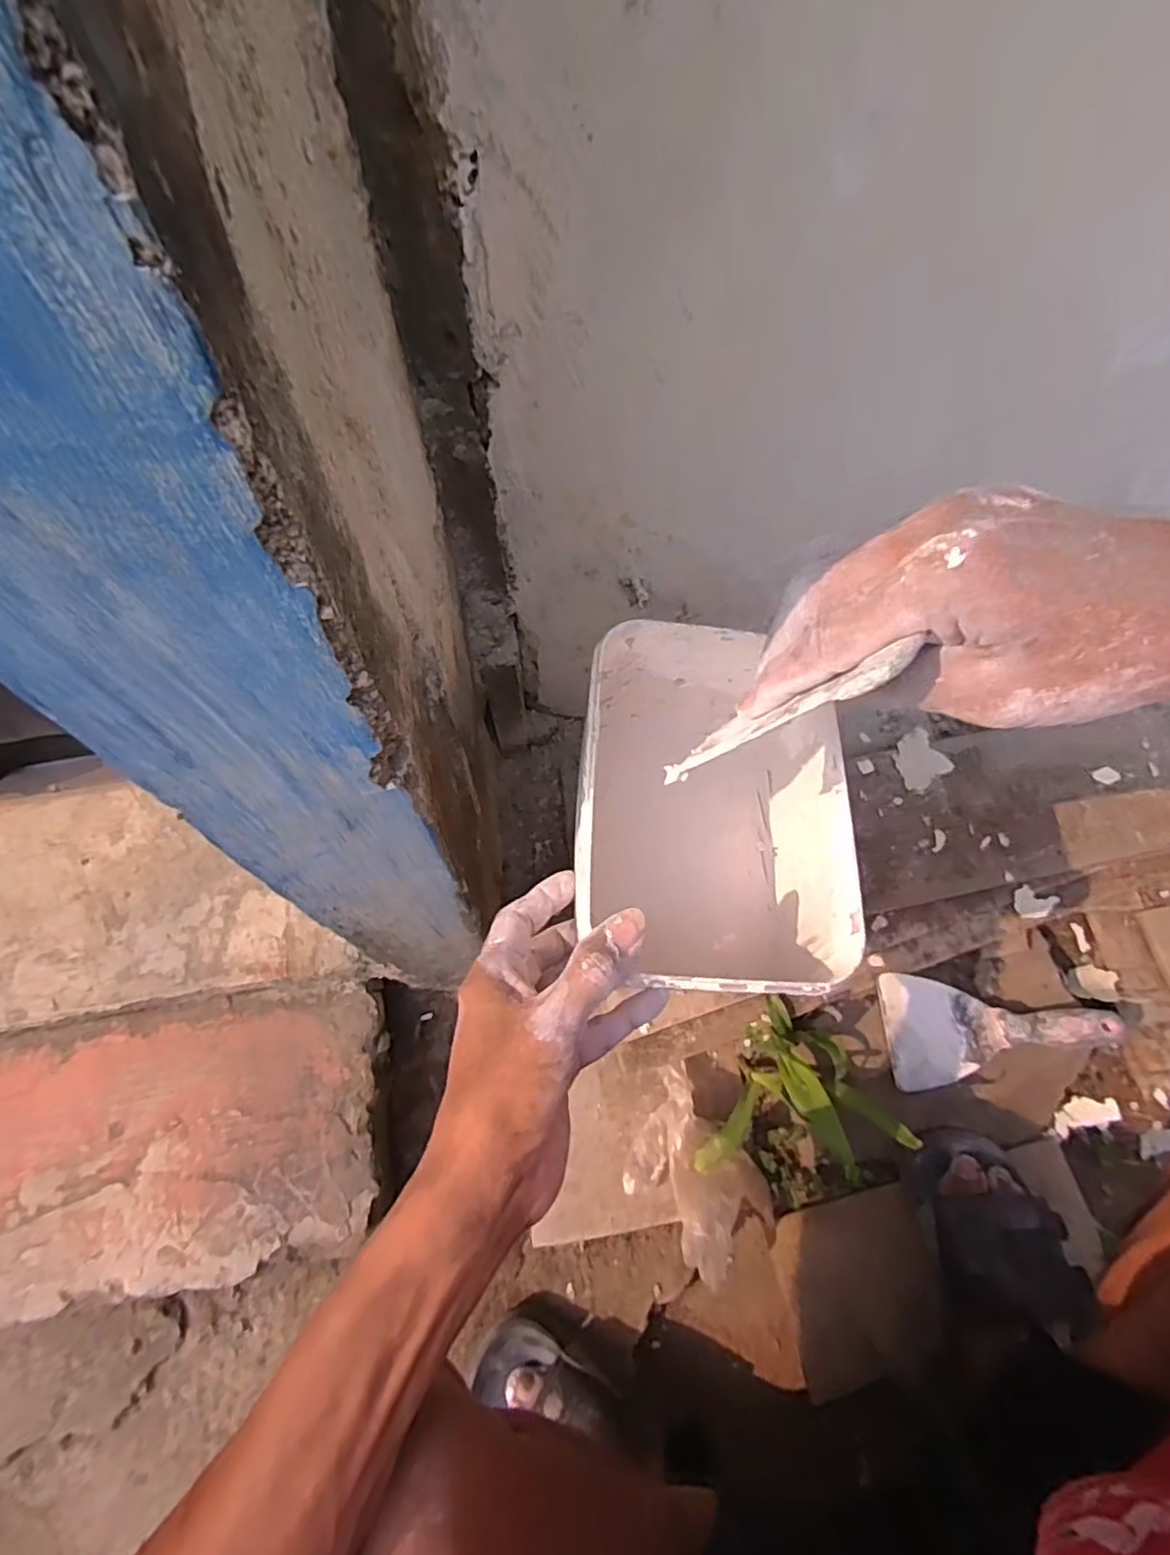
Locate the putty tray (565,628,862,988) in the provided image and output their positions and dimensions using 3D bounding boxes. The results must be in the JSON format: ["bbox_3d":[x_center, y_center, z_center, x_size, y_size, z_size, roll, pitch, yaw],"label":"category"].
[{"bbox_3d":[0.071,0.023,0.371,0.128,0.092,0.191,3,66,3],"label":"putty tray"}]

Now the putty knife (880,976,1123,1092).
[{"bbox_3d":[0.367,0.223,0.582,0.195,0.018,0.092,0,63,1],"label":"putty knife"}]

